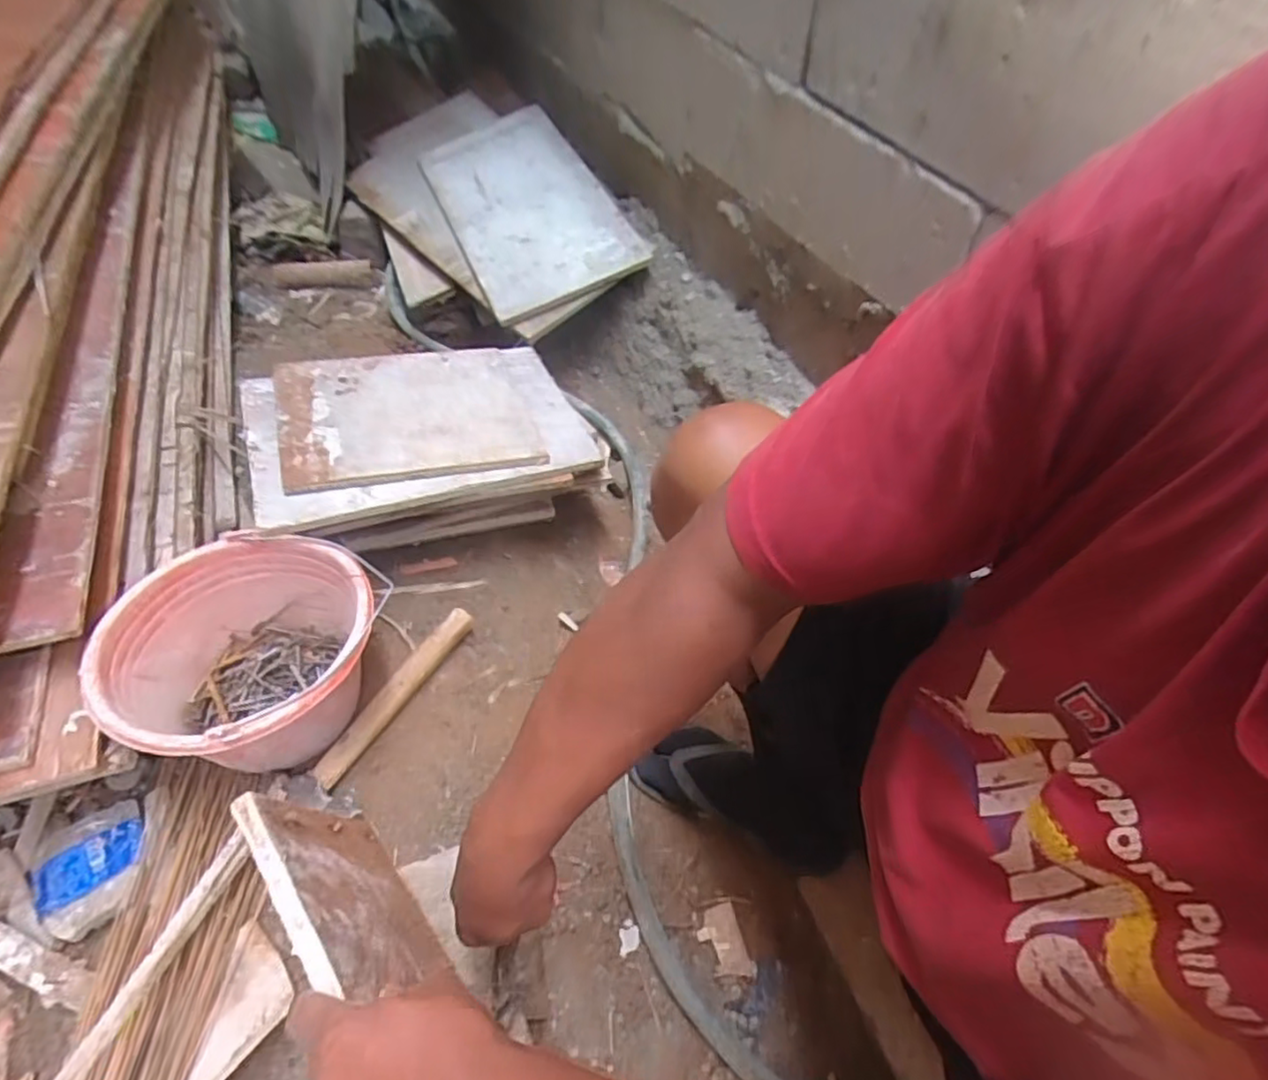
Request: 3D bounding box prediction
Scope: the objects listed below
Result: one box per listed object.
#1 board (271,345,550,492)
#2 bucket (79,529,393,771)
[{"bbox_3d":[-0.301,-0.172,0.859,0.312,0.018,0.260,-11,51,-20],"label":"board"},{"bbox_3d":[-0.399,0.140,0.693,0.243,0.169,0.242,2,52,-3],"label":"bucket"}]

